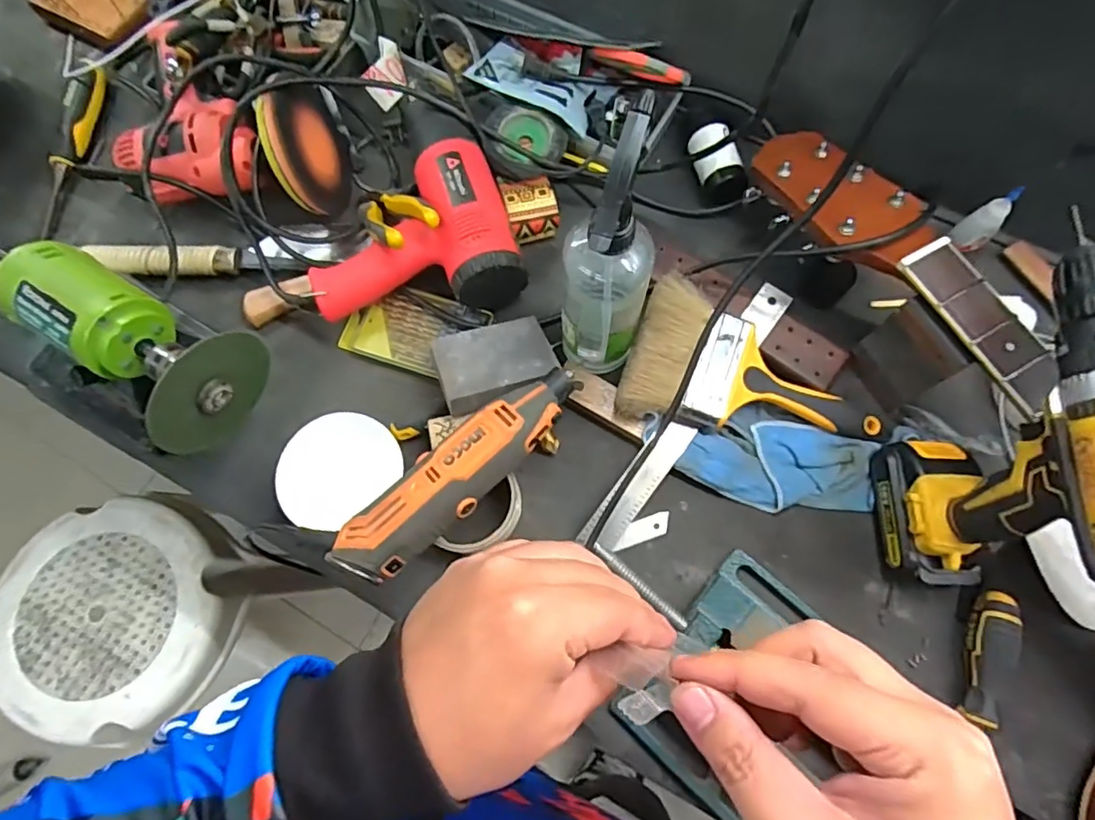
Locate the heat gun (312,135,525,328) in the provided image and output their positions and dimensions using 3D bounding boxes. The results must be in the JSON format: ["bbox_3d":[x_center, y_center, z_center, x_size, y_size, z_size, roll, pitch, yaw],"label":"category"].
[{"bbox_3d":[-0.128,-0.162,0.540,0.188,0.064,0.151,-16,72,-4],"label":"heat gun"}]

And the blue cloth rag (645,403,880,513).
[{"bbox_3d":[0.184,0.036,0.504,0.194,0.020,0.087,19,73,7],"label":"blue cloth rag"}]

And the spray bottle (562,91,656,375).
[{"bbox_3d":[0.043,-0.102,0.433,0.066,0.233,0.074,0,72,1],"label":"spray bottle"}]

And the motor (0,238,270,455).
[{"bbox_3d":[-0.342,-0.044,0.478,0.208,0.119,0.108,24,74,9],"label":"motor"}]

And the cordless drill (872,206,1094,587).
[{"bbox_3d":[0.324,0.021,0.405,0.088,0.203,0.196,12,72,5],"label":"cordless drill"}]

